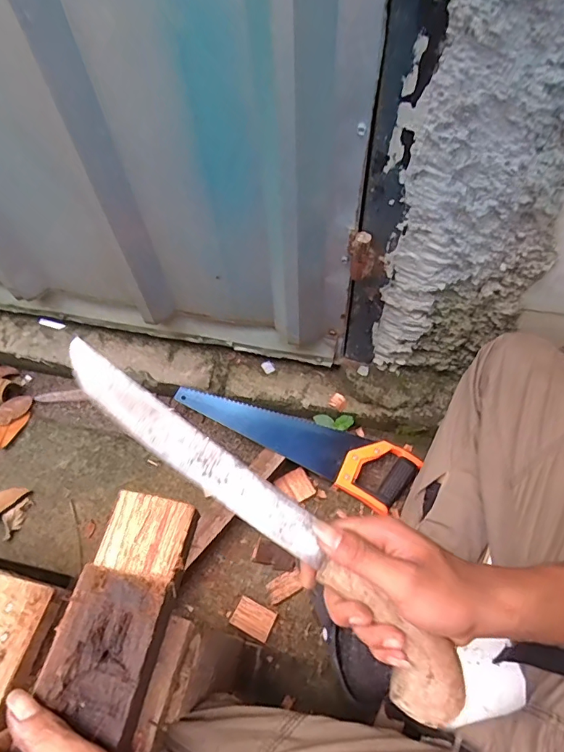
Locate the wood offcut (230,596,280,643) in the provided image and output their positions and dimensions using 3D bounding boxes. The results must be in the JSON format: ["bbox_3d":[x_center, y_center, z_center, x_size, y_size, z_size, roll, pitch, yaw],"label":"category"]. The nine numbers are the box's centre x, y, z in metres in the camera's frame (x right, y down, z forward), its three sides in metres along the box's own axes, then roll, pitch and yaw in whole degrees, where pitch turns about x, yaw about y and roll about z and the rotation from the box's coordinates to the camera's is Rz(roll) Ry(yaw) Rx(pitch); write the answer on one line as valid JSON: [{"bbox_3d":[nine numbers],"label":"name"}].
[{"bbox_3d":[-0.044,0.370,0.714,0.061,0.005,0.044,23,63,17],"label":"wood offcut"}]

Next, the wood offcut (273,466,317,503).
[{"bbox_3d":[0.024,0.193,0.818,0.053,0.015,0.055,-30,61,-14],"label":"wood offcut"}]

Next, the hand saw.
[{"bbox_3d":[0.023,0.117,0.809,0.436,0.045,0.117,22,61,-3],"label":"hand saw"}]

